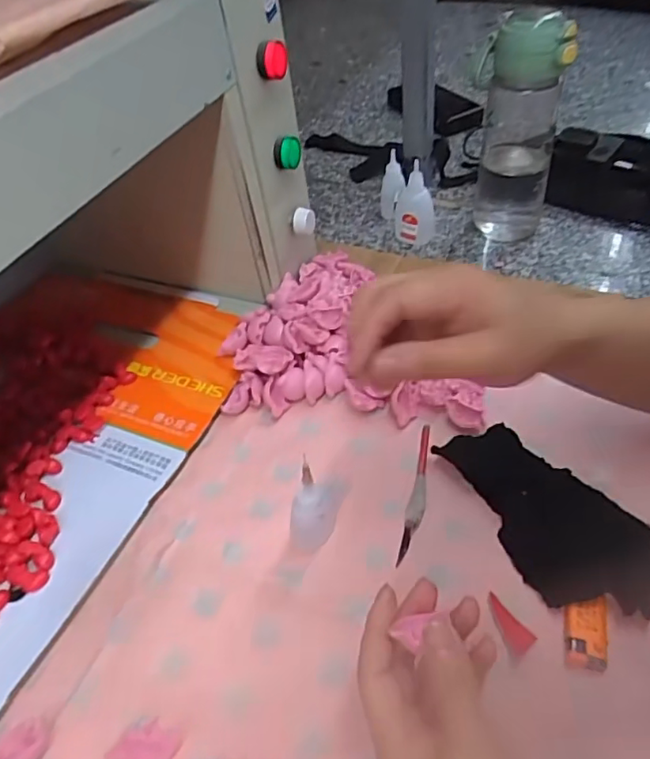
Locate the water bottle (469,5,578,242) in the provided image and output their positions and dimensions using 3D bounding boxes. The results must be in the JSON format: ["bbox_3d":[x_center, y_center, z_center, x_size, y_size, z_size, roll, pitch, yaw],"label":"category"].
[{"bbox_3d":[0.191,-0.255,0.595,0.088,0.221,0.082,8,52,13],"label":"water bottle"}]

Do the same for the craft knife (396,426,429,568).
[{"bbox_3d":[0.071,0.082,0.433,0.013,0.008,0.118,10,49,12],"label":"craft knife"}]

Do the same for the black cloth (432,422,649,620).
[{"bbox_3d":[0.154,0.093,0.410,0.091,0.013,0.164,-30,53,-23],"label":"black cloth"}]

